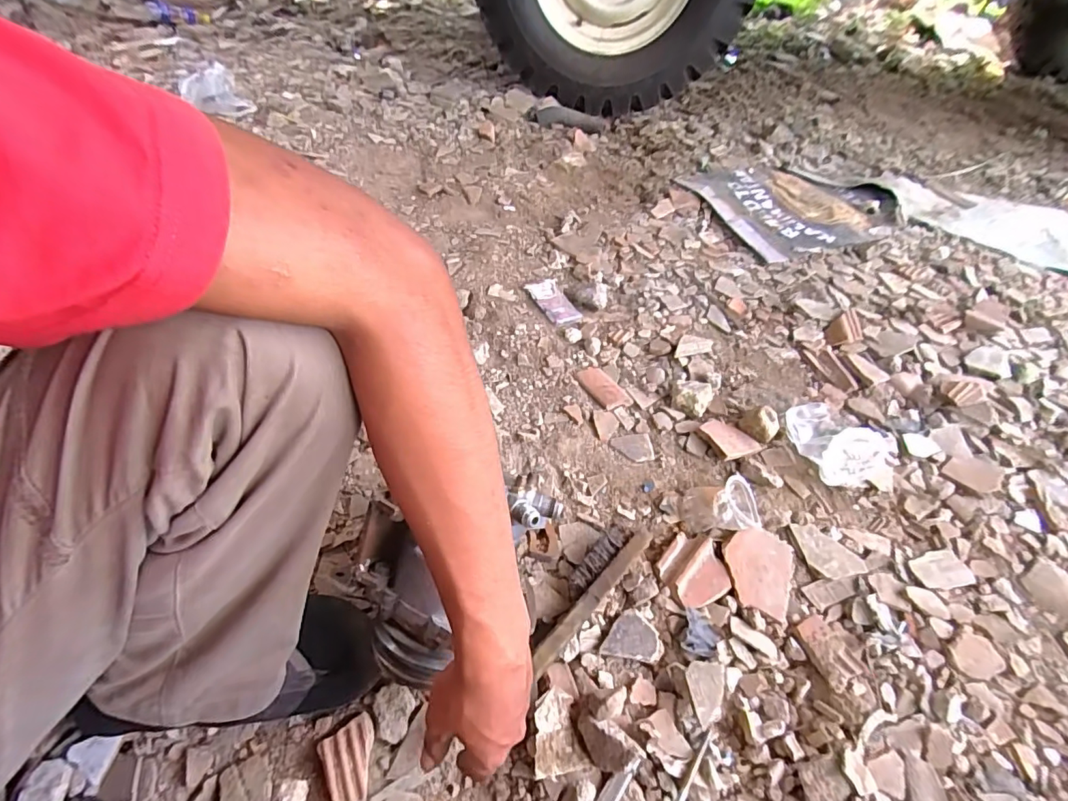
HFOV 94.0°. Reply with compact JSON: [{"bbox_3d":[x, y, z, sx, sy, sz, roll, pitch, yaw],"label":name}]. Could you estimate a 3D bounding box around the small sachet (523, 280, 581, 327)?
[{"bbox_3d":[0.036,-0.186,0.937,0.069,0.013,0.130,-19,54,-20],"label":"small sachet"}]

